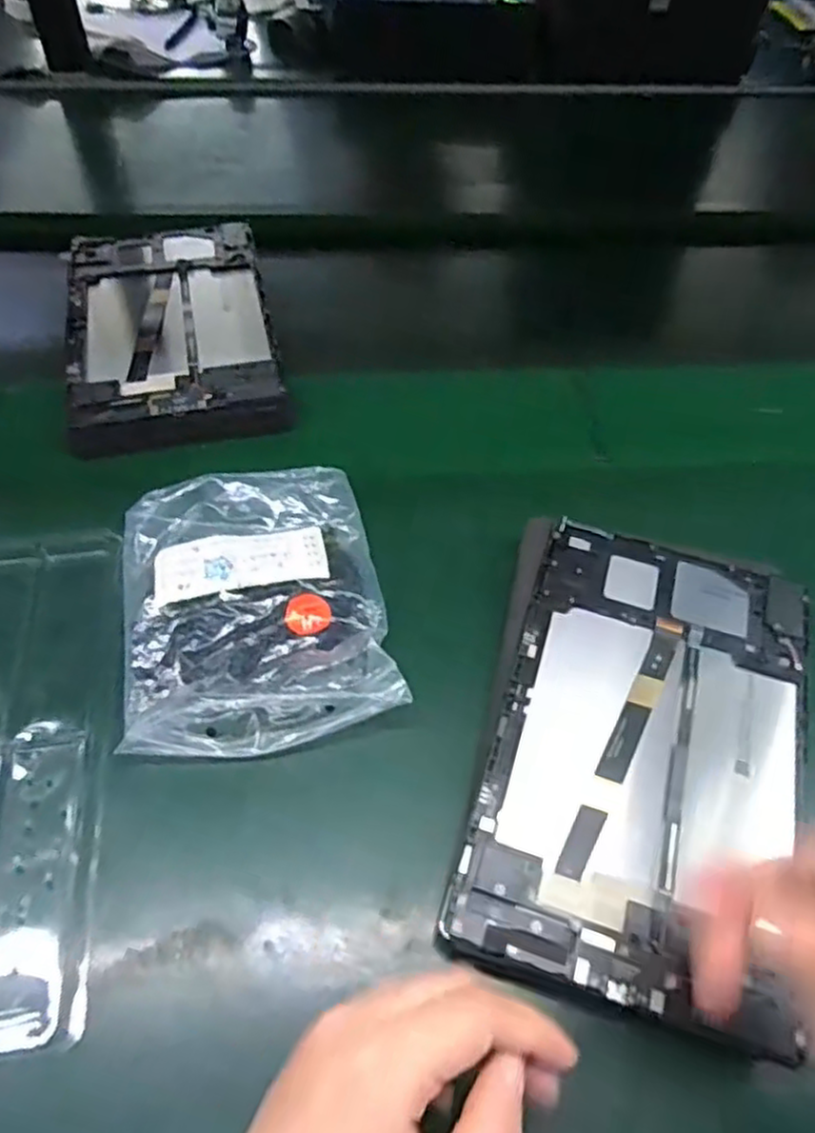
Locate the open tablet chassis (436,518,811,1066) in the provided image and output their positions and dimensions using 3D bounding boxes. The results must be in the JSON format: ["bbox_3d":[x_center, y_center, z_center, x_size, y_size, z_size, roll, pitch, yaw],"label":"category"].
[{"bbox_3d":[0.120,0.085,0.352,0.143,0.007,0.240,17,56,10],"label":"open tablet chassis"}]

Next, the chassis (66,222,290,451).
[{"bbox_3d":[-0.184,-0.188,0.552,0.146,0.017,0.257,-10,55,-10],"label":"chassis"}]

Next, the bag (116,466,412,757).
[{"bbox_3d":[-0.088,0.018,0.403,0.141,0.025,0.168,-9,54,-9],"label":"bag"}]

